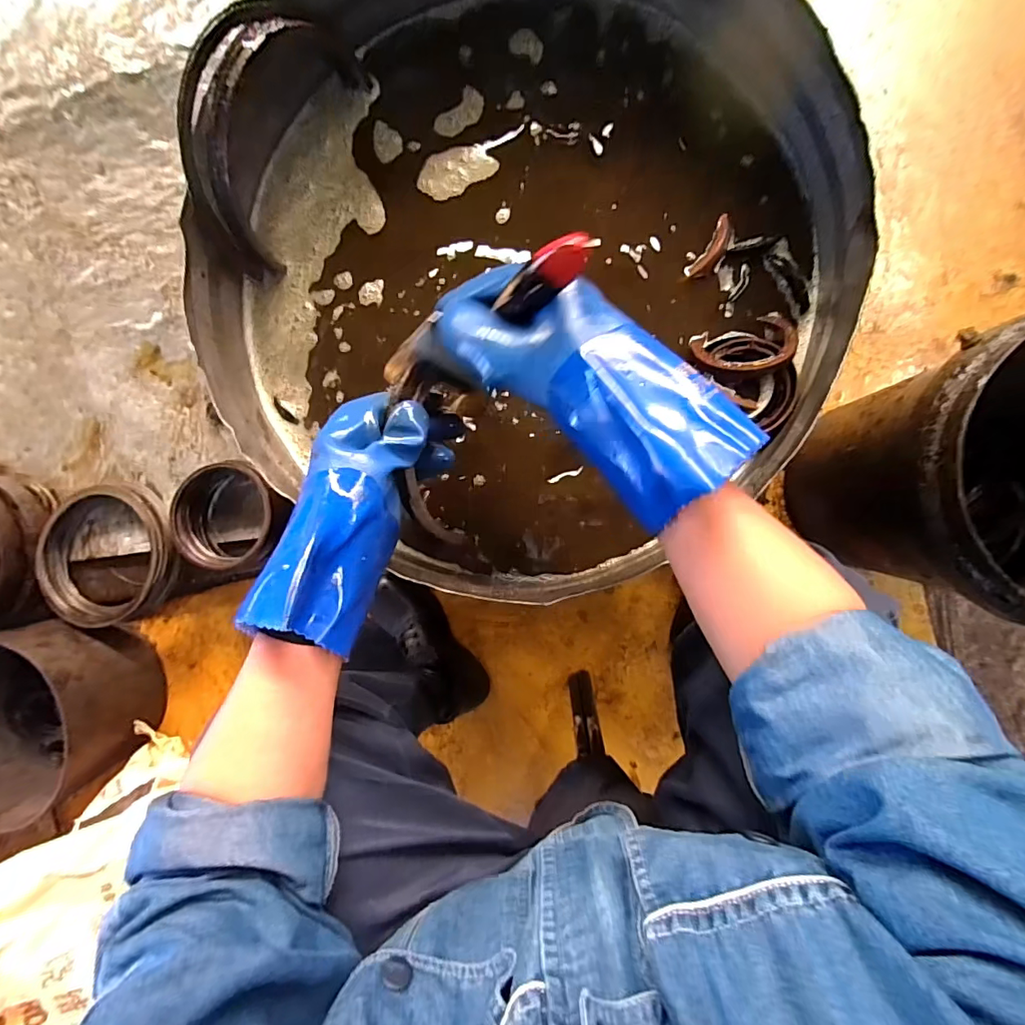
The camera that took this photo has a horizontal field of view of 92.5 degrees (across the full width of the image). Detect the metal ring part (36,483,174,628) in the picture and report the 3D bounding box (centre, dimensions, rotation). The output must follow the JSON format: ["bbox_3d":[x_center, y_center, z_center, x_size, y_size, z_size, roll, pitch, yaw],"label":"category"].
[{"bbox_3d":[-0.613,0.060,0.742,0.217,0.044,0.213,0,86,6],"label":"metal ring part"}]

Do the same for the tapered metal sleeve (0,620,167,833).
[{"bbox_3d":[-0.685,0.294,0.718,0.252,0.148,0.253,0,86,6],"label":"tapered metal sleeve"}]

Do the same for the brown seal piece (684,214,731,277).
[{"bbox_3d":[0.184,-0.244,0.452,0.020,0.004,0.063,35,94,4],"label":"brown seal piece"}]

